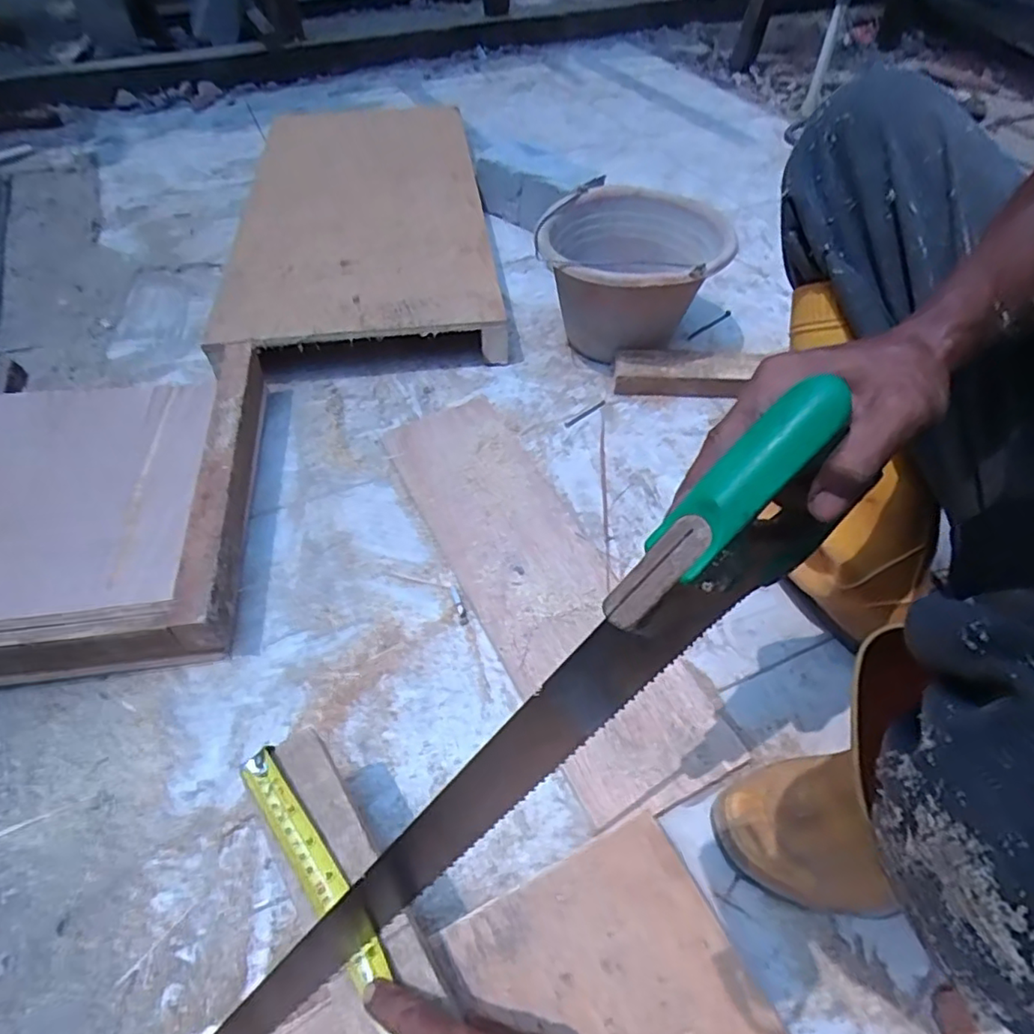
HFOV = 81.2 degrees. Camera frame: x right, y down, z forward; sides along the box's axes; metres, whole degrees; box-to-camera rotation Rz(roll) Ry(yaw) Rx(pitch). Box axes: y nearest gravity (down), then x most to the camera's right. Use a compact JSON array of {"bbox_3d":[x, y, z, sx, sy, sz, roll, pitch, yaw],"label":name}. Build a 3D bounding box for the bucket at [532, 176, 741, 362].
[{"bbox_3d":[0.162,-0.337,0.865,0.237,0.170,0.255,0,51,0],"label":"bucket"}]

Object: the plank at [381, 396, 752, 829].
[{"bbox_3d":[0.013,0.047,0.650,0.155,0.019,0.532,-23,54,-17],"label":"plank"}]

